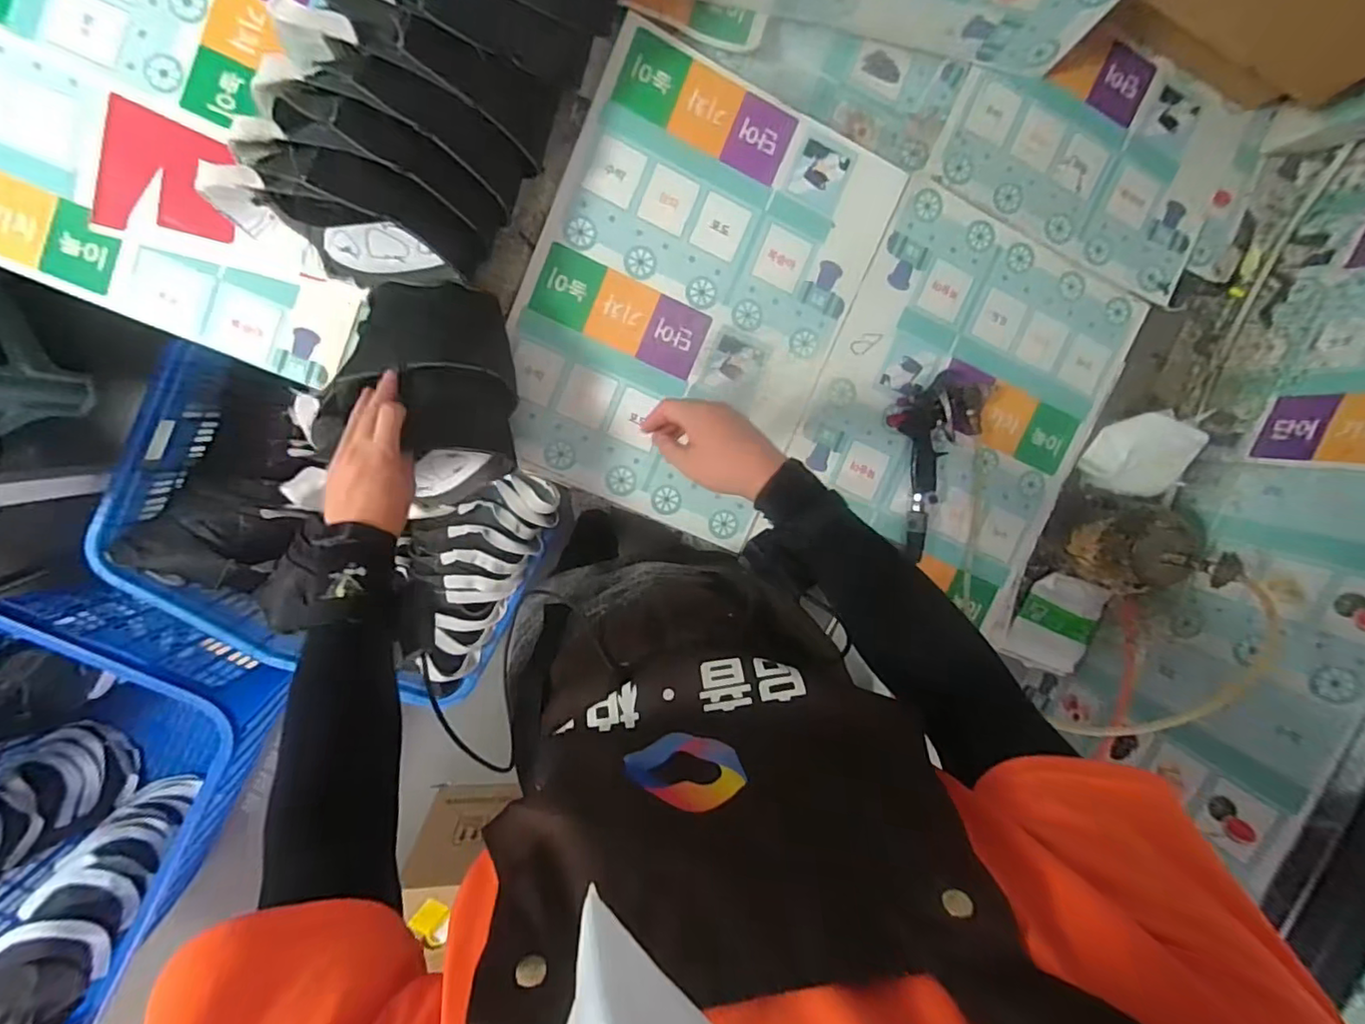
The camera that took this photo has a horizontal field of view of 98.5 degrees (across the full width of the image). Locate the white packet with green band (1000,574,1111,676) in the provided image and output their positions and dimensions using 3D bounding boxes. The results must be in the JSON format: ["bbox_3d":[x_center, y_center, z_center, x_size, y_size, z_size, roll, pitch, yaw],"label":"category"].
[{"bbox_3d":[0.564,0.169,0.894,0.137,0.037,0.148,17,95,-8],"label":"white packet with green band"}]

